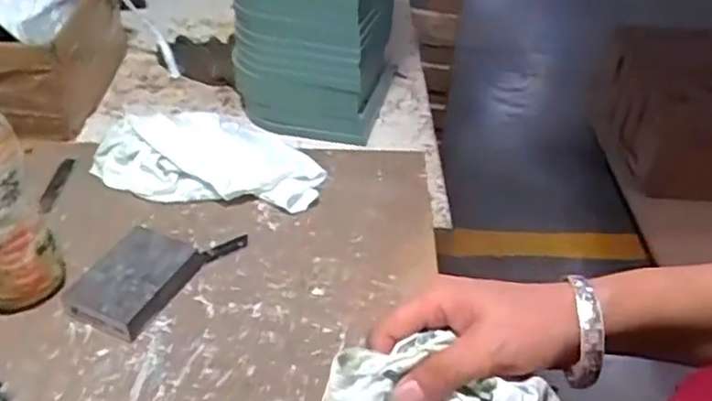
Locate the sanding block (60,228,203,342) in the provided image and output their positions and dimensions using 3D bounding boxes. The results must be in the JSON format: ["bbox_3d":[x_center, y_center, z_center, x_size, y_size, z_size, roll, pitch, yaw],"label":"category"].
[{"bbox_3d":[-0.190,0.069,0.584,0.071,0.028,0.103,19,42,20],"label":"sanding block"}]

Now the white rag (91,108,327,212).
[{"bbox_3d":[-0.159,-0.050,0.720,0.246,0.046,0.116,5,39,4],"label":"white rag"}]

